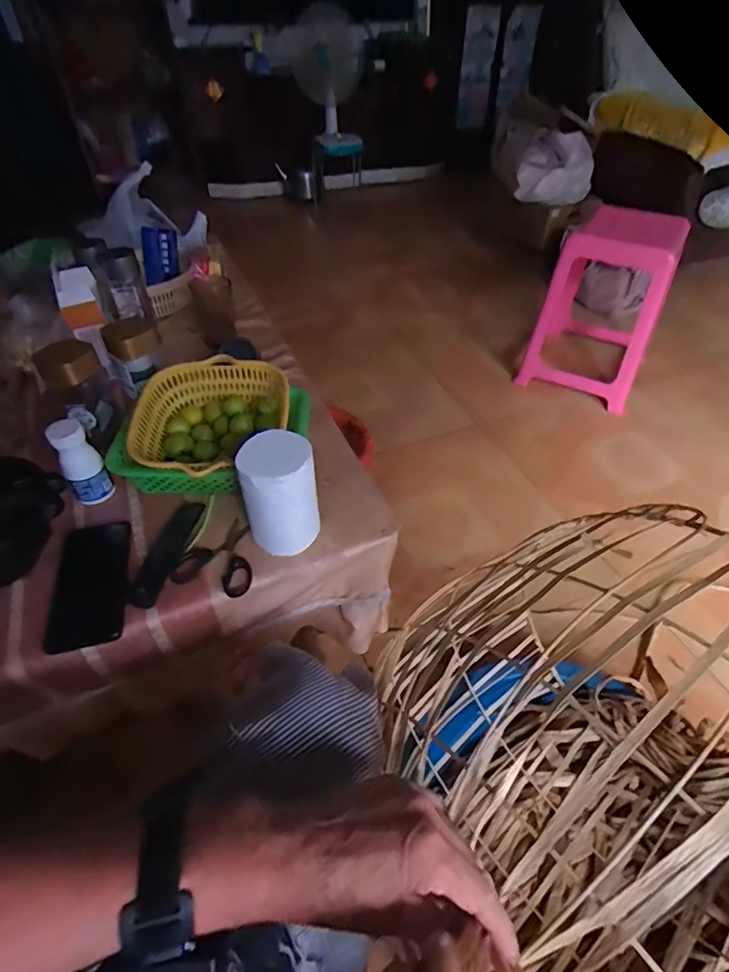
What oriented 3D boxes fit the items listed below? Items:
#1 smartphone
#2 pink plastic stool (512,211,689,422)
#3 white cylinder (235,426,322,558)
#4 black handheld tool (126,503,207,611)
[{"bbox_3d":[-0.306,0.106,0.558,0.086,0.011,0.160,-12,47,-12],"label":"smartphone"},{"bbox_3d":[0.709,-0.534,1.485,0.315,0.430,0.373,23,51,22],"label":"pink plastic stool"},{"bbox_3d":[-0.097,0.009,0.576,0.080,0.130,0.070,-14,47,-14],"label":"white cylinder"},{"bbox_3d":[-0.231,0.076,0.586,0.040,0.012,0.147,8,46,8],"label":"black handheld tool"}]

